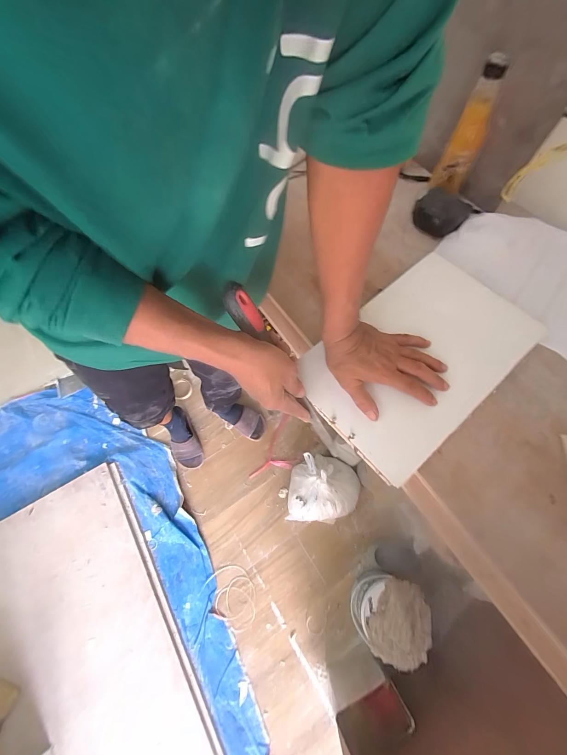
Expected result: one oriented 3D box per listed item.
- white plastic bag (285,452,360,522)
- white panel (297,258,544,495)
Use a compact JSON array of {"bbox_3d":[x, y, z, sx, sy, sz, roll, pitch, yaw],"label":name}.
[{"bbox_3d":[0.138,0.386,1.069,0.244,0.130,0.213,4,67,4],"label":"white plastic bag"},{"bbox_3d":[0.200,-0.040,0.454,0.340,0.015,0.210,-38,70,-15],"label":"white panel"}]

